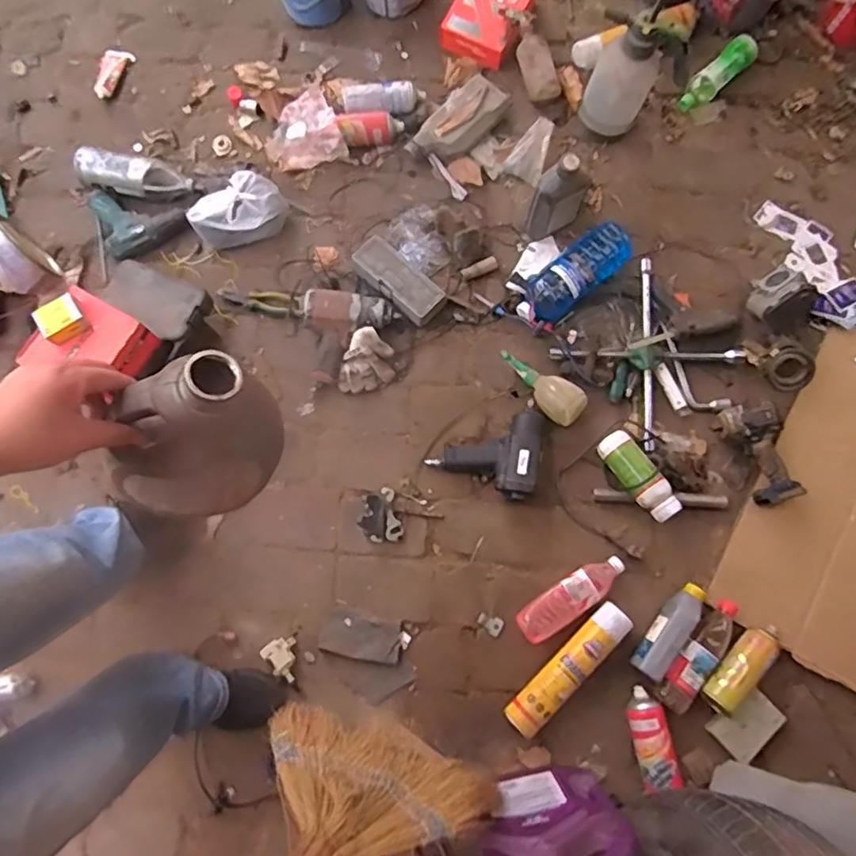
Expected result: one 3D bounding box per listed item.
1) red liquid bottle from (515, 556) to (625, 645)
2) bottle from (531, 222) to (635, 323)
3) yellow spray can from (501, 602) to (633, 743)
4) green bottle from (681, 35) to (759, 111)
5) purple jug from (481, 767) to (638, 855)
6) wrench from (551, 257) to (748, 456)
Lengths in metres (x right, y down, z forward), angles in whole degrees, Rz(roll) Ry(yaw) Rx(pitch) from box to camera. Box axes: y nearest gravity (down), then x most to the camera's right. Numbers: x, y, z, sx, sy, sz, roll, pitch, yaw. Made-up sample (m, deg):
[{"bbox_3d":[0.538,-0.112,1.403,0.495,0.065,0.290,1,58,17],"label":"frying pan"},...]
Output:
[{"bbox_3d":[0.263,0.310,1.129,0.218,0.049,0.067,-36,80,-6],"label":"red liquid bottle"},{"bbox_3d":[0.306,-0.317,1.250,0.255,0.070,0.097,-40,80,-7],"label":"bottle"},{"bbox_3d":[0.259,0.442,1.137,0.286,0.057,0.064,-44,81,-8],"label":"yellow spray can"},{"bbox_3d":[0.656,-0.803,1.401,0.208,0.069,0.071,-41,80,-7],"label":"green bottle"},{"bbox_3d":[0.194,0.632,0.973,0.214,0.305,0.089,-7,78,-1],"label":"purple jug"},{"bbox_3d":[0.450,-0.154,1.263,0.286,0.041,0.278,-43,81,-8],"label":"wrench"}]

